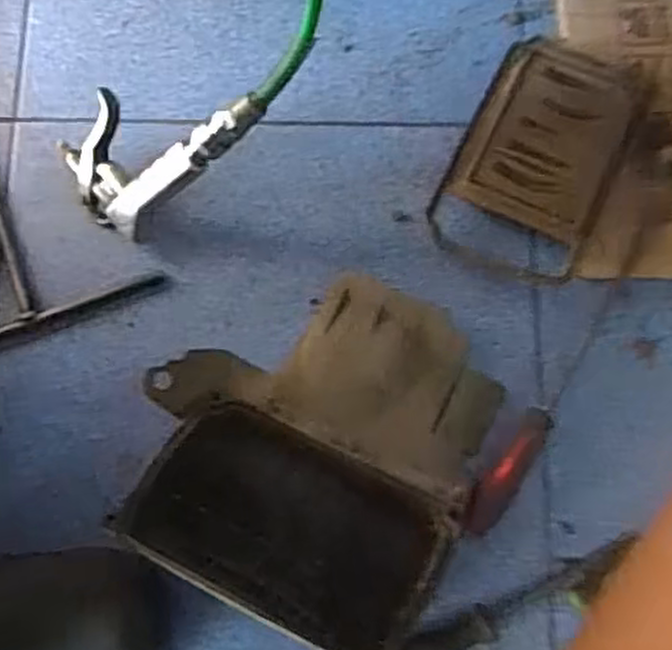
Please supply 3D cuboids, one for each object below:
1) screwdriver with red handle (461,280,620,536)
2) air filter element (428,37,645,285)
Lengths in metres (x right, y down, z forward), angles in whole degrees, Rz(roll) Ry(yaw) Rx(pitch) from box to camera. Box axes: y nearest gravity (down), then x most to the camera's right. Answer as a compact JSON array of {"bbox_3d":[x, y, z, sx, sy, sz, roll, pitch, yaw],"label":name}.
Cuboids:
[{"bbox_3d":[0.150,0.057,0.517,0.029,0.021,0.202,34,80,7],"label":"screwdriver with red handle"},{"bbox_3d":[0.152,-0.120,0.554,0.120,0.037,0.180,24,79,5],"label":"air filter element"}]

